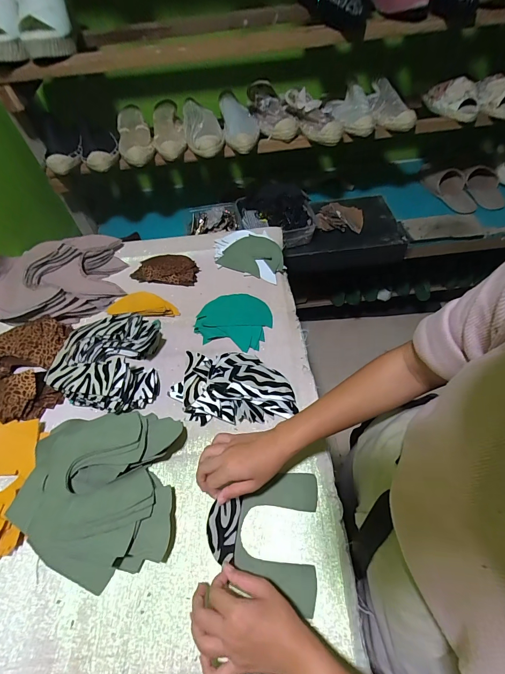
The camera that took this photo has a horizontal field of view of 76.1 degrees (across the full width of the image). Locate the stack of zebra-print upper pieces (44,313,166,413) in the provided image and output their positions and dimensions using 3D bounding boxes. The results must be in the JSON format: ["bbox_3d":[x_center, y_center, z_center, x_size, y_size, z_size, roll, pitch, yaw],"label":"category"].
[{"bbox_3d":[-0.253,0.043,0.563,0.175,0.063,0.178,-3,56,2],"label":"stack of zebra-print upper pieces"}]

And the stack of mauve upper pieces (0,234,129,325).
[{"bbox_3d":[-0.415,-0.120,0.672,0.269,0.067,0.196,-13,56,-5],"label":"stack of mauve upper pieces"}]

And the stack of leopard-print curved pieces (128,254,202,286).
[{"bbox_3d":[-0.190,-0.150,0.716,0.140,0.024,0.076,2,56,5],"label":"stack of leopard-print curved pieces"}]

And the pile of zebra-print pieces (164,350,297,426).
[{"bbox_3d":[-0.032,0.080,0.533,0.202,0.052,0.113,6,57,8],"label":"pile of zebra-print pieces"}]

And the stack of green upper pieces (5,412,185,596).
[{"bbox_3d":[-0.211,0.212,0.454,0.200,0.060,0.221,-2,56,2],"label":"stack of green upper pieces"}]

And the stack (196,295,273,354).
[{"bbox_3d":[-0.034,-0.040,0.631,0.139,0.021,0.118,6,57,8],"label":"stack"}]

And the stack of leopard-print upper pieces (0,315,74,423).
[{"bbox_3d":[-0.425,0.058,0.575,0.170,0.035,0.191,-14,56,-6],"label":"stack of leopard-print upper pieces"}]

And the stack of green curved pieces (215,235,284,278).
[{"bbox_3d":[-0.001,-0.180,0.713,0.141,0.034,0.094,15,58,13],"label":"stack of green curved pieces"}]

